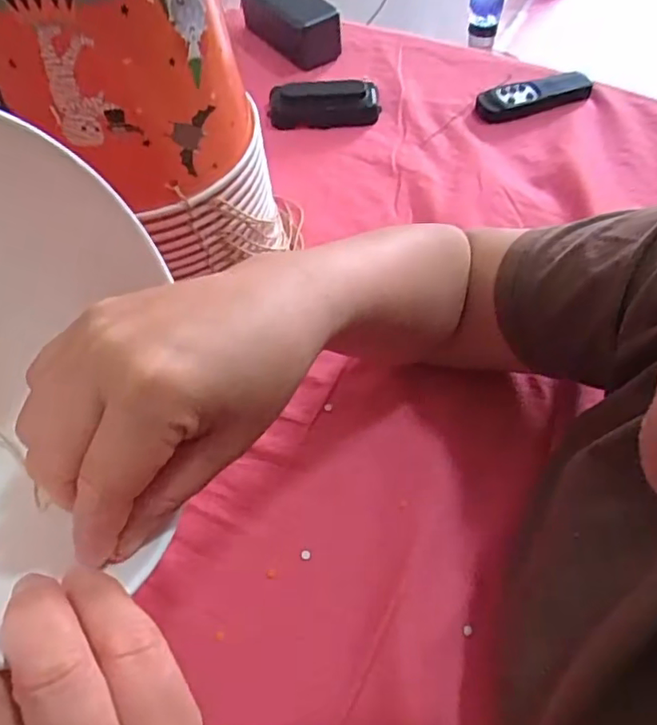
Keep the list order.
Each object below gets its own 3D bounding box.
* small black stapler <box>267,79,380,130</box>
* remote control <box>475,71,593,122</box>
[{"bbox_3d":[-0.005,-0.254,0.581,0.107,0.025,0.039,-2,56,2],"label":"small black stapler"},{"bbox_3d":[0.203,-0.262,0.585,0.118,0.016,0.033,-17,57,-8],"label":"remote control"}]

